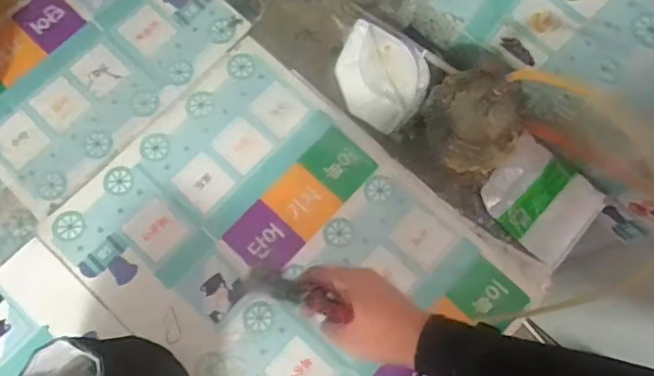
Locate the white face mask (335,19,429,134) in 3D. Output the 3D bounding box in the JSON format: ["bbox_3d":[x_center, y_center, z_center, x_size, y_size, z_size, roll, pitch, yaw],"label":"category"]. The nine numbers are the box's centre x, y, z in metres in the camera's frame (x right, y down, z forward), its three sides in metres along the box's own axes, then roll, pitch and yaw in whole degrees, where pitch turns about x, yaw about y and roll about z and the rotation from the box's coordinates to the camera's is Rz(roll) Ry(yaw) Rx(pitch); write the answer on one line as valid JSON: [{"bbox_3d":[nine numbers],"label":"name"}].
[{"bbox_3d":[0.073,-0.151,0.775,0.119,0.056,0.117,0,76,-1],"label":"white face mask"}]

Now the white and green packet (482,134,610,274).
[{"bbox_3d":[0.291,0.015,0.782,0.130,0.017,0.142,-43,81,-10],"label":"white and green packet"}]

